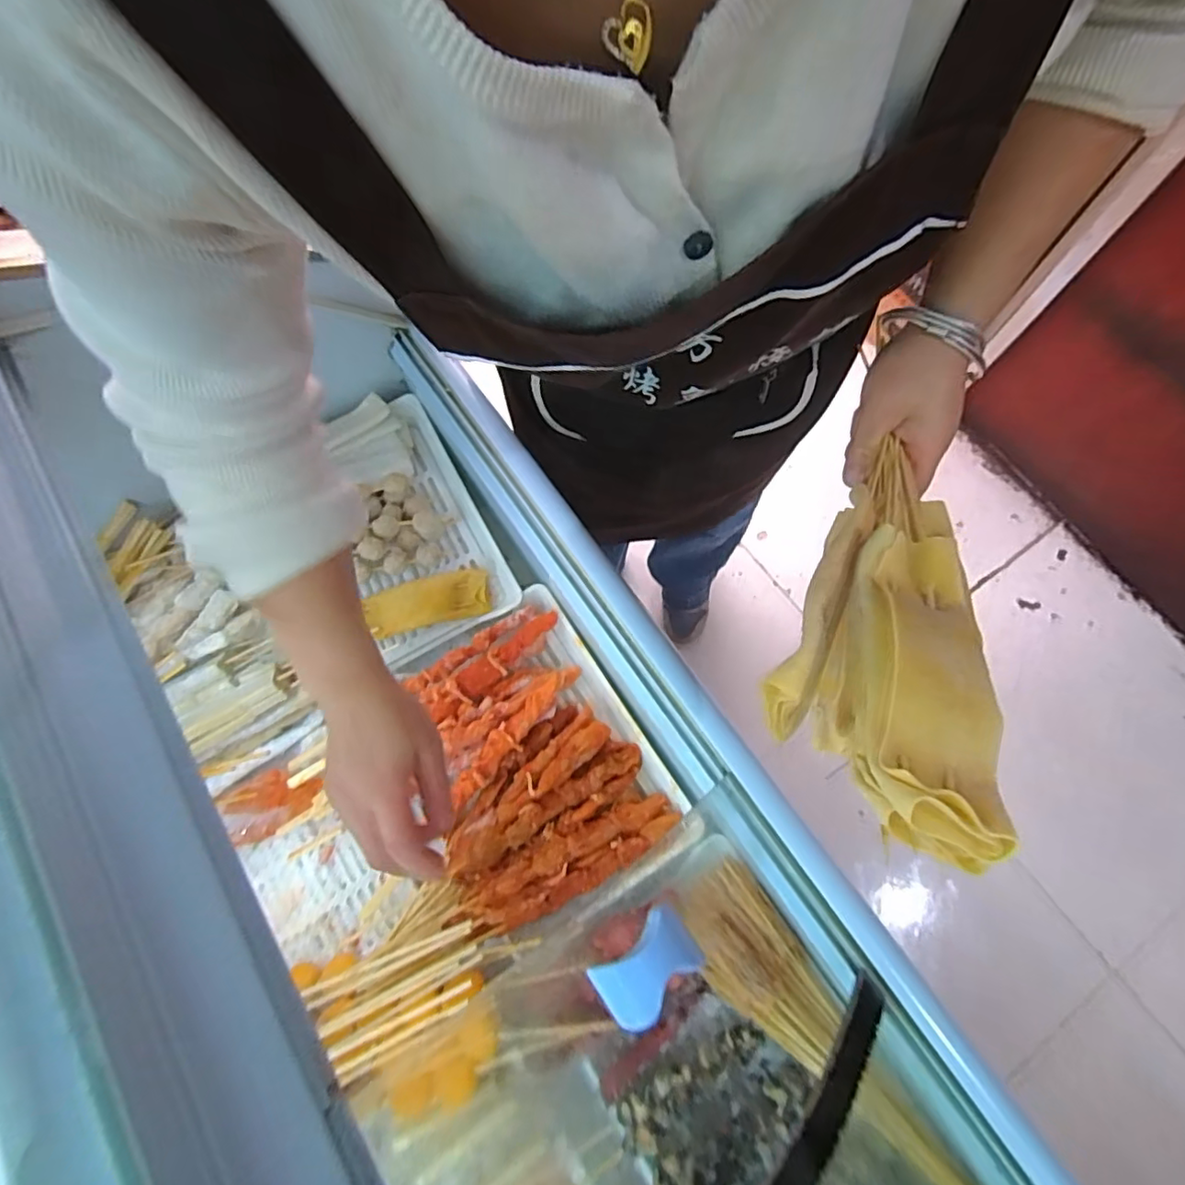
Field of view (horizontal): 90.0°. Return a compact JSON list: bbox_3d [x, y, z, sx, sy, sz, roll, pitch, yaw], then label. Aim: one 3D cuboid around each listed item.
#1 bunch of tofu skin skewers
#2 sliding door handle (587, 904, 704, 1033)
[{"bbox_3d":[0.133,0.006,0.288,0.074,0.058,0.237,15,48,7],"label":"bunch of tofu skin skewers"},{"bbox_3d":[0.031,0.210,0.332,0.056,0.016,0.039,-37,74,-9],"label":"sliding door handle"}]

